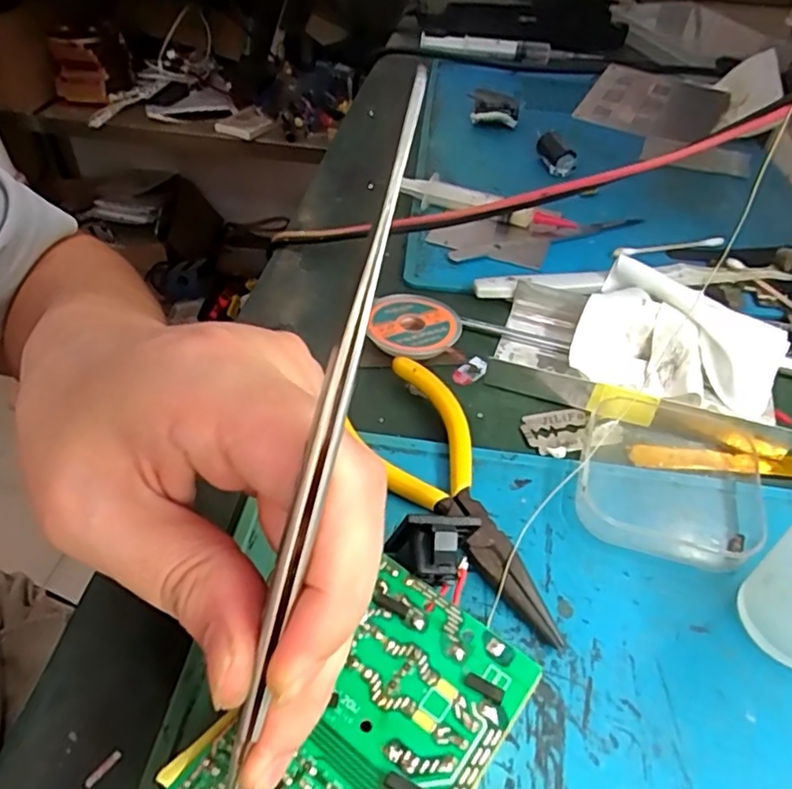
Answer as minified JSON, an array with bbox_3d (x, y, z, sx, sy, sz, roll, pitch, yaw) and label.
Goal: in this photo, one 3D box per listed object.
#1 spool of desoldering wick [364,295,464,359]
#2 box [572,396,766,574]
[{"bbox_3d":[0.008,-0.030,0.297,0.043,0.011,0.044,1,45,-1],"label":"spool of desoldering wick"},{"bbox_3d":[0.105,0.031,0.237,0.067,0.016,0.067,17,47,14],"label":"box"}]

